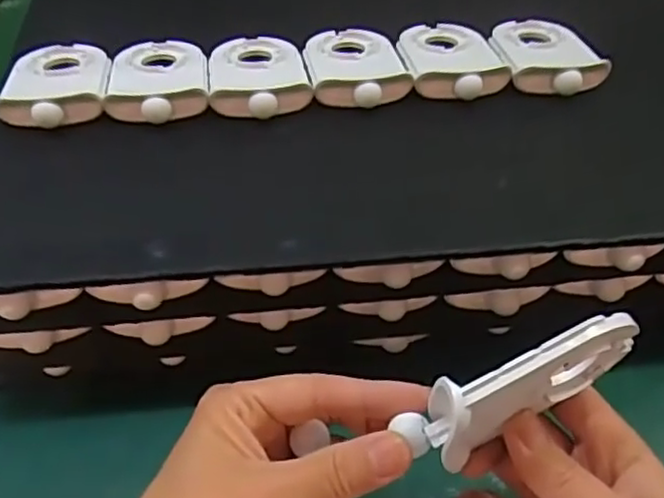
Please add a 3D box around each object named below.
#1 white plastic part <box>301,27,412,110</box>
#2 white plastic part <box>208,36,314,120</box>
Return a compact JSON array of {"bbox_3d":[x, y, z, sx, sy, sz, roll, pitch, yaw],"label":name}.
[{"bbox_3d":[0.015,-0.115,0.420,0.058,0.020,0.083,-6,47,-7],"label":"white plastic part"},{"bbox_3d":[-0.044,-0.109,0.410,0.057,0.012,0.083,-5,47,-6],"label":"white plastic part"}]

